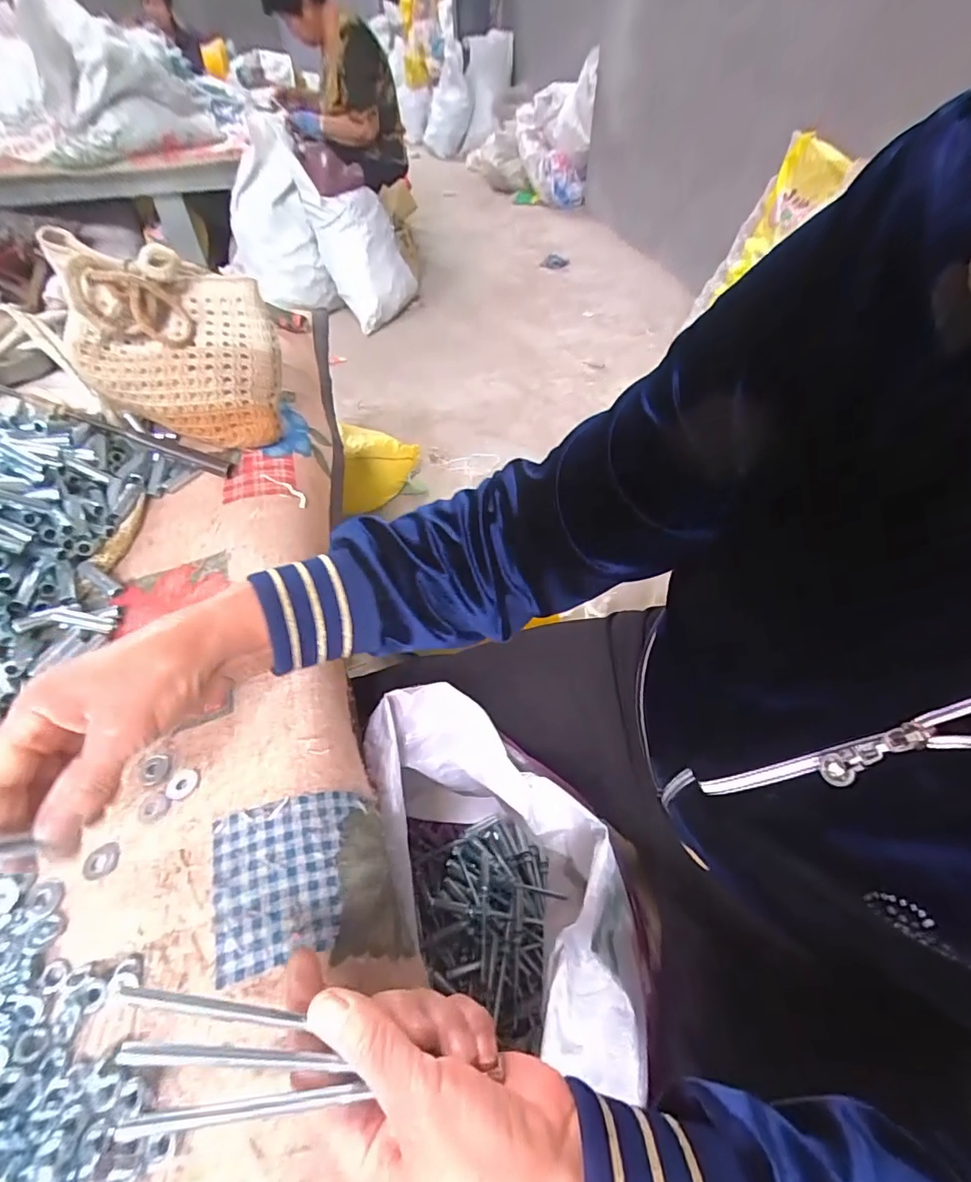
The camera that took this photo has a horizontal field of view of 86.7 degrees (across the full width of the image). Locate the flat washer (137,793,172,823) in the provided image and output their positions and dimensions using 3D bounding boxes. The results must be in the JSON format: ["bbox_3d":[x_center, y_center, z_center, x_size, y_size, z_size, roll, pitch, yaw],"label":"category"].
[{"bbox_3d":[-0.206,0.134,0.319,0.019,0.004,0.018,33,59,29],"label":"flat washer"}]

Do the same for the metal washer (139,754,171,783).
[{"bbox_3d":[-0.215,0.116,0.335,0.021,0.004,0.017,27,54,26],"label":"metal washer"}]

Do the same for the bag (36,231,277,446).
[{"bbox_3d":[-0.311,-0.243,0.528,0.181,0.174,0.100,4,49,5],"label":"bag"}]

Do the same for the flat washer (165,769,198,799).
[{"bbox_3d":[-0.193,0.122,0.327,0.018,0.004,0.018,-2,46,2],"label":"flat washer"}]

